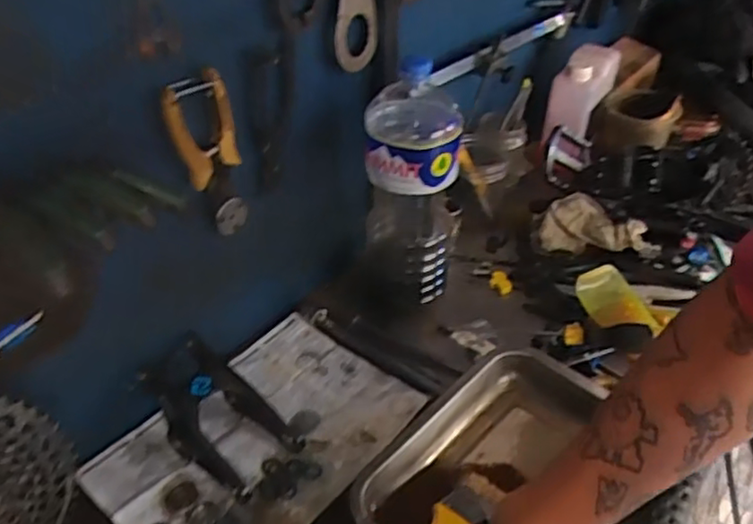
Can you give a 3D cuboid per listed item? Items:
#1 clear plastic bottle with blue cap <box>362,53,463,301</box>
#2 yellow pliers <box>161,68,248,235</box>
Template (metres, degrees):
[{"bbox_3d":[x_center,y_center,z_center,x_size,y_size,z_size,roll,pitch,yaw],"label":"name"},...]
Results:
[{"bbox_3d":[0.042,-0.091,0.744,0.101,0.284,0.115,-1,38,2],"label":"clear plastic bottle with blue cap"},{"bbox_3d":[-0.151,-0.091,0.595,0.017,0.161,0.065,21,44,28],"label":"yellow pliers"}]

